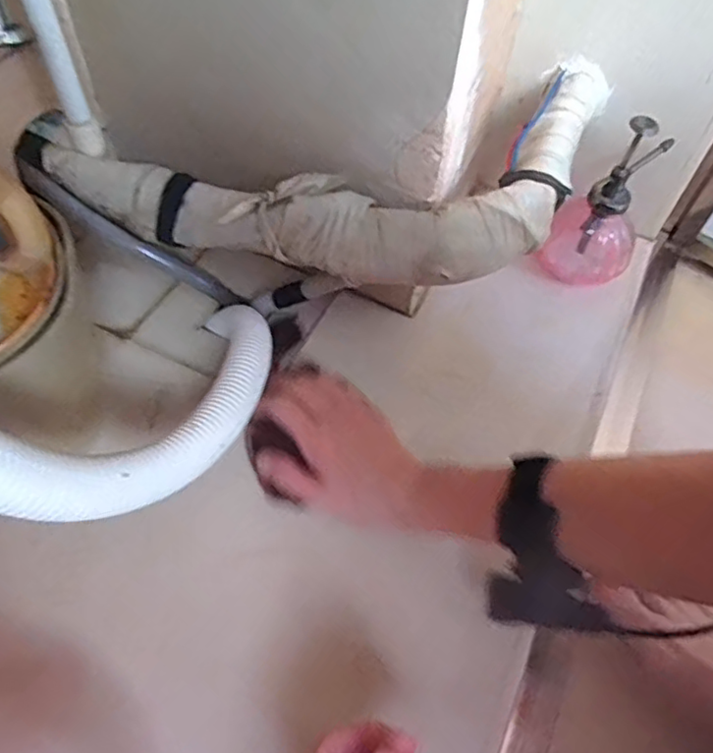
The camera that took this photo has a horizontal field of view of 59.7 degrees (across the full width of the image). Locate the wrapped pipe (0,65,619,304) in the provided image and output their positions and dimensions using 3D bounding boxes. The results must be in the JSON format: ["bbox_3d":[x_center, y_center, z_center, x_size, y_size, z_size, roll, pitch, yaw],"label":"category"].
[{"bbox_3d":[-0.031,-0.214,0.537,0.428,0.073,0.300,23,58,12],"label":"wrapped pipe"}]

